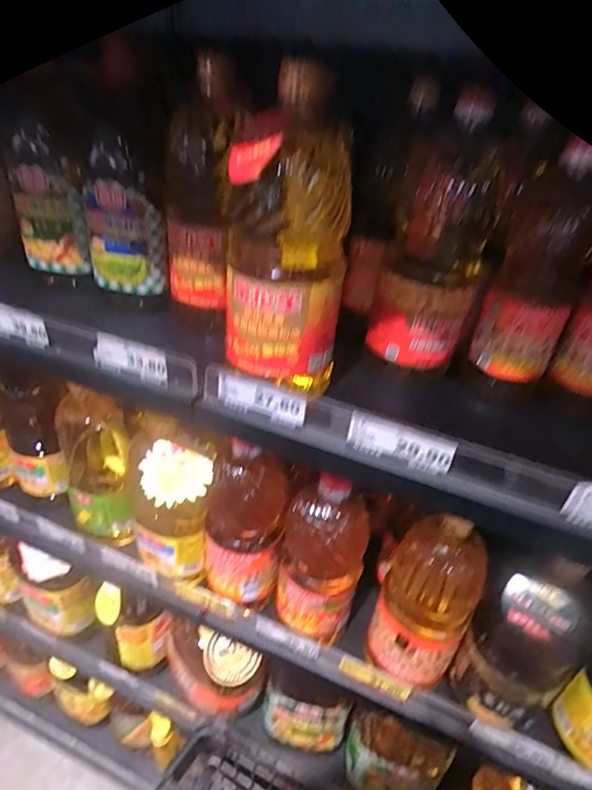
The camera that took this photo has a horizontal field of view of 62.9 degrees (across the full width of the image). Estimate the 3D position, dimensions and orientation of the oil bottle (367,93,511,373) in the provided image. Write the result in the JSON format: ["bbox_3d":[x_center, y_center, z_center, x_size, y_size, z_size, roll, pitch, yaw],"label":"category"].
[{"bbox_3d":[0.148,-0.144,0.498,0.095,0.241,0.103,21,39,19],"label":"oil bottle"}]

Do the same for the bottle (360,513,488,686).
[{"bbox_3d":[0.153,0.246,0.577,0.108,0.243,0.083,24,40,24],"label":"bottle"}]

